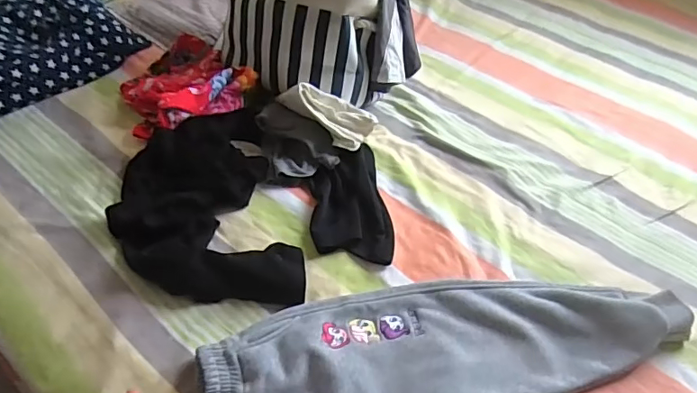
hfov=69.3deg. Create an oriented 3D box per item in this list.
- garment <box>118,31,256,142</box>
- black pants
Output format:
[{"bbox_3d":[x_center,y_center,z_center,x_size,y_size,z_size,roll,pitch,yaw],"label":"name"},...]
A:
[{"bbox_3d":[-0.318,-0.217,0.945,0.215,0.102,0.248,-32,57,-31],"label":"garment"},{"bbox_3d":[-0.143,-0.004,0.795,0.409,0.056,0.374,3,46,-3],"label":"black pants"}]

